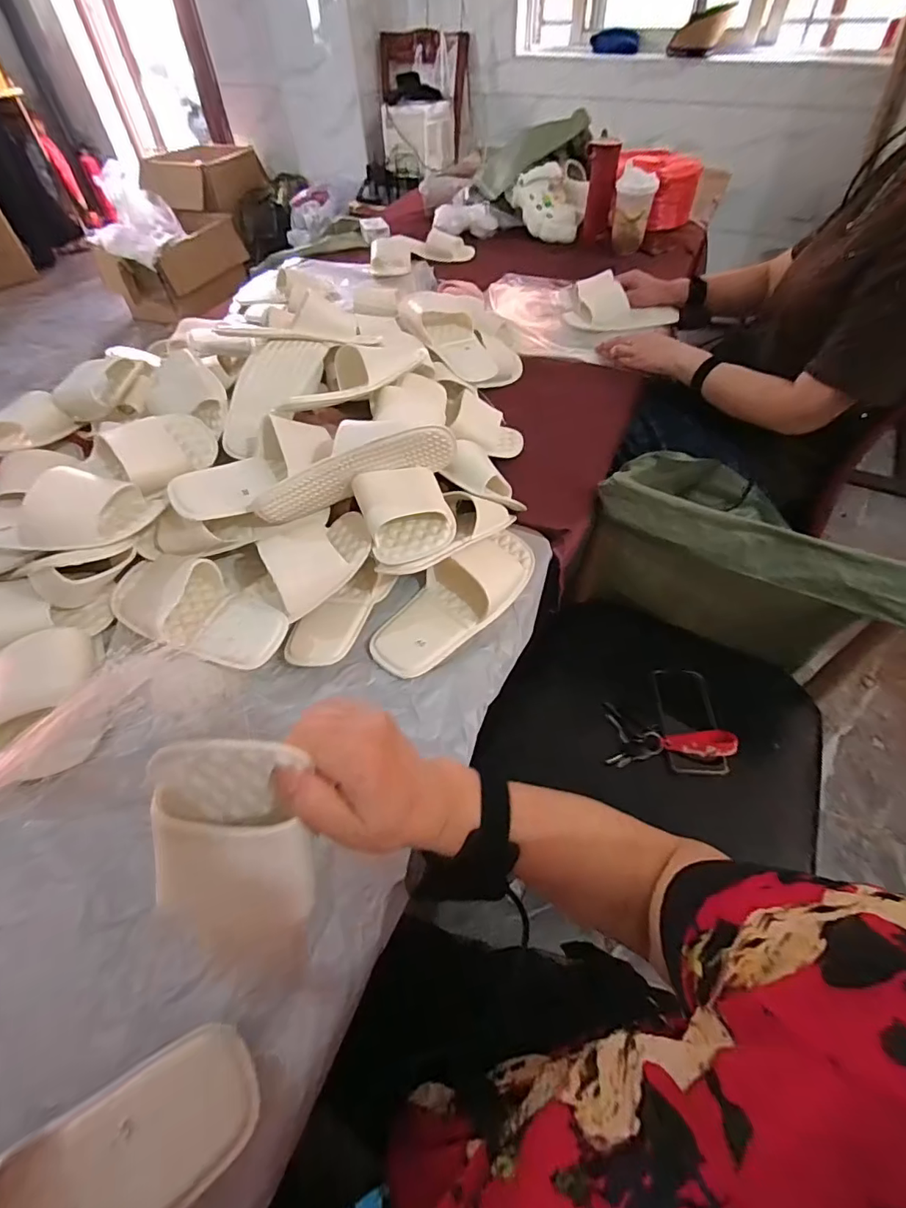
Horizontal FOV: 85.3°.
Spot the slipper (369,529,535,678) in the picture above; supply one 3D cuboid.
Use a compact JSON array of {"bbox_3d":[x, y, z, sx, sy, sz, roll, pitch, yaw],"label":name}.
[{"bbox_3d":[0.009,-0.020,0.589,0.257,0.060,0.104,-36,60,-22],"label":"slipper"}]

